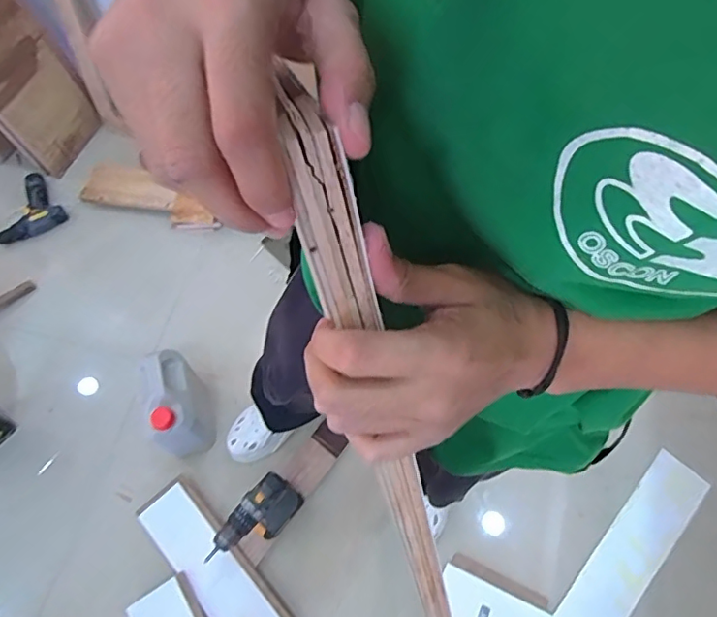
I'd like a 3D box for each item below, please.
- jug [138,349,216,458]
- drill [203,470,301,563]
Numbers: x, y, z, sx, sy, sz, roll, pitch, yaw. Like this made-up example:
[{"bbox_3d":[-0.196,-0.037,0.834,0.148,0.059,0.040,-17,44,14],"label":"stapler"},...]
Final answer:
[{"bbox_3d":[-0.398,0.213,1.176,0.101,0.233,0.163,-16,66,-8],"label":"jug"},{"bbox_3d":[-0.203,0.425,1.070,0.068,0.223,0.187,38,70,16],"label":"drill"}]

